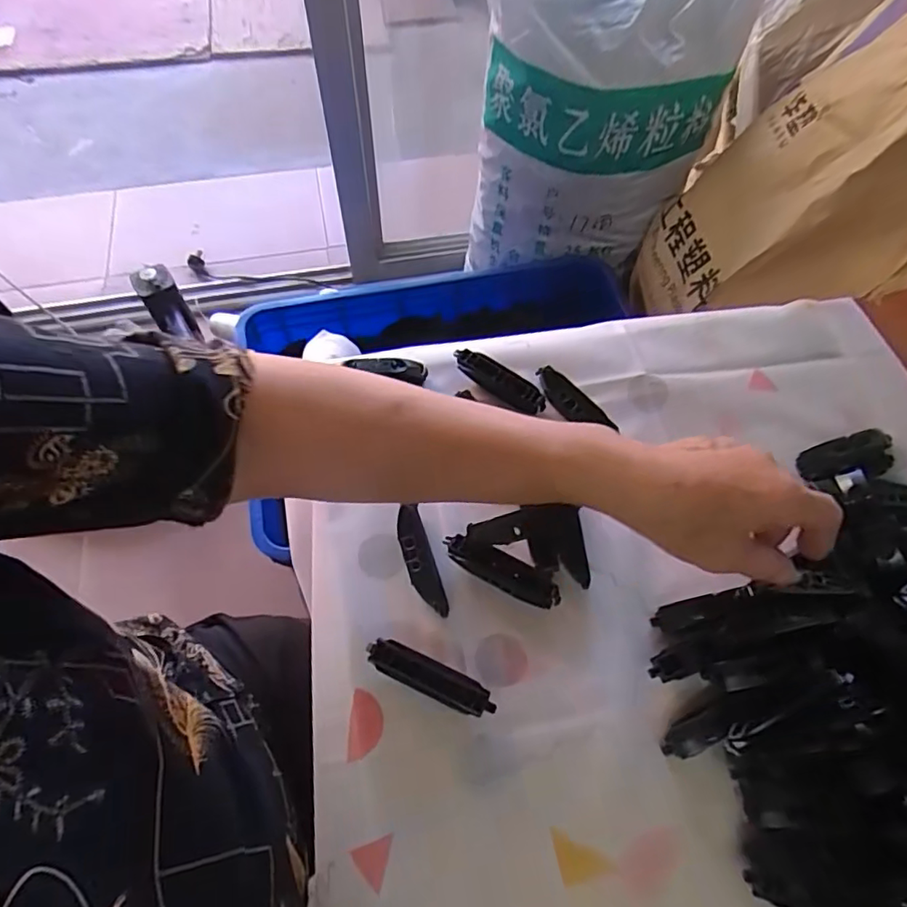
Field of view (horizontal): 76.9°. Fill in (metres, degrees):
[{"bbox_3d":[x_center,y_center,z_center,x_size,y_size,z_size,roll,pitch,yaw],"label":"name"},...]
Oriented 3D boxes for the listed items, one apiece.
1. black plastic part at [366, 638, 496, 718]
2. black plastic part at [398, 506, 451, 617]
[{"bbox_3d":[-0.014,0.138,0.348,0.080,0.020,0.020,21,63,10],"label":"black plastic part"},{"bbox_3d":[-0.022,0.074,0.383,0.019,0.018,0.073,-16,63,-10],"label":"black plastic part"}]

